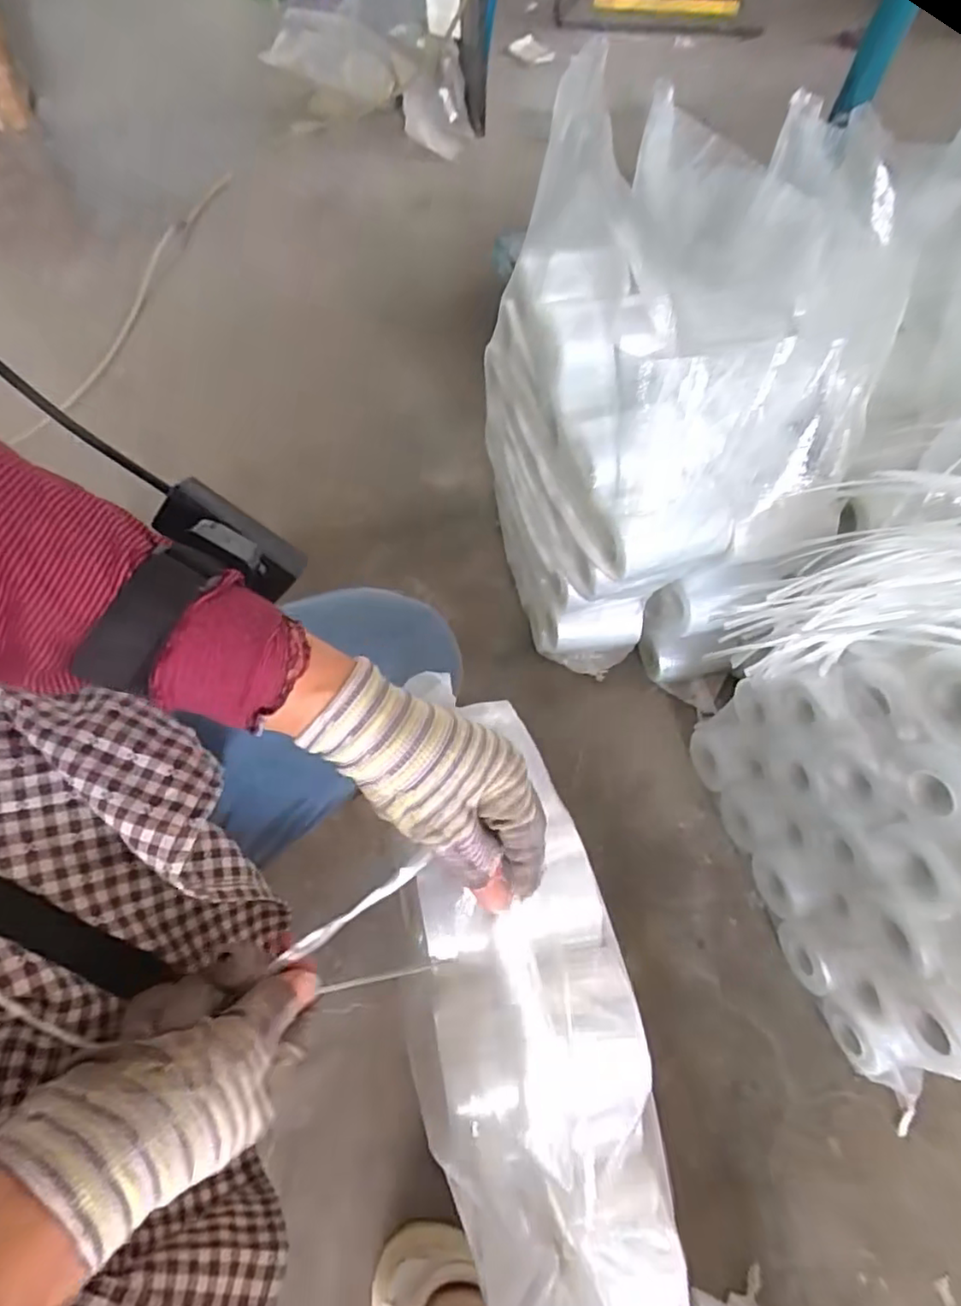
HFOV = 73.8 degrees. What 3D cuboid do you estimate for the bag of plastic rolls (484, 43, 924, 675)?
[{"bbox_3d":[0.164,-0.242,0.692,0.232,0.450,0.404,-11,64,-8],"label":"bag of plastic rolls"}]

